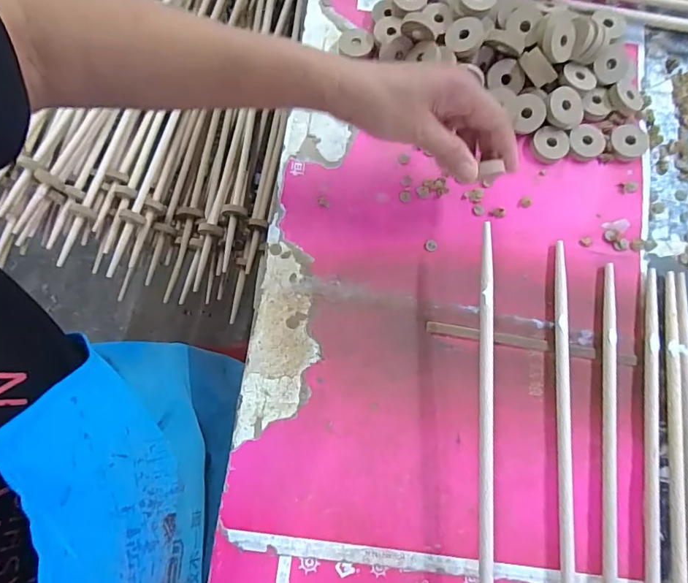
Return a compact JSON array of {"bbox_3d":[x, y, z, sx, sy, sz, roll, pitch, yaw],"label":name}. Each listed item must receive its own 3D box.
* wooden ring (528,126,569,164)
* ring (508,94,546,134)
[{"bbox_3d":[0.201,-0.143,0.437,0.034,0.012,0.035,0,78,-1],"label":"wooden ring"},{"bbox_3d":[0.176,-0.170,0.429,0.033,0.009,0.037,36,101,-9],"label":"ring"}]

